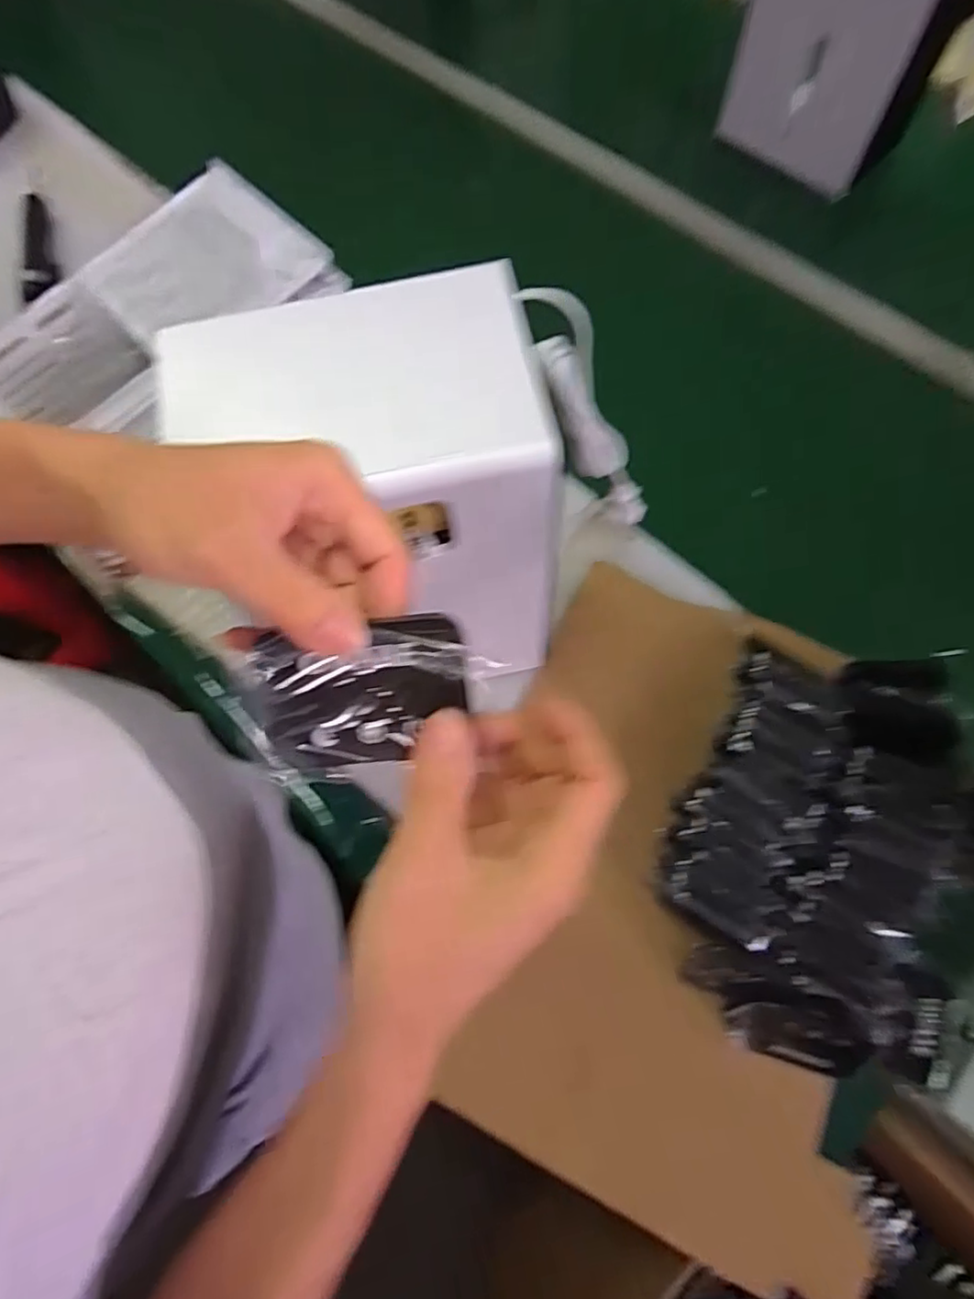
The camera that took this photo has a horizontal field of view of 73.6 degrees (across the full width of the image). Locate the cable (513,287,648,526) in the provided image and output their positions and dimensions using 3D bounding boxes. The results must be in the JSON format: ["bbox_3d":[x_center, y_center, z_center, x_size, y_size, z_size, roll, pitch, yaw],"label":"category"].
[{"bbox_3d":[0.076,-0.168,0.488,0.040,0.233,0.028,1,67,26],"label":"cable"}]

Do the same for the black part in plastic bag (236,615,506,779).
[{"bbox_3d":[-0.047,0.020,0.261,0.092,0.007,0.063,-6,108,1],"label":"black part in plastic bag"}]

